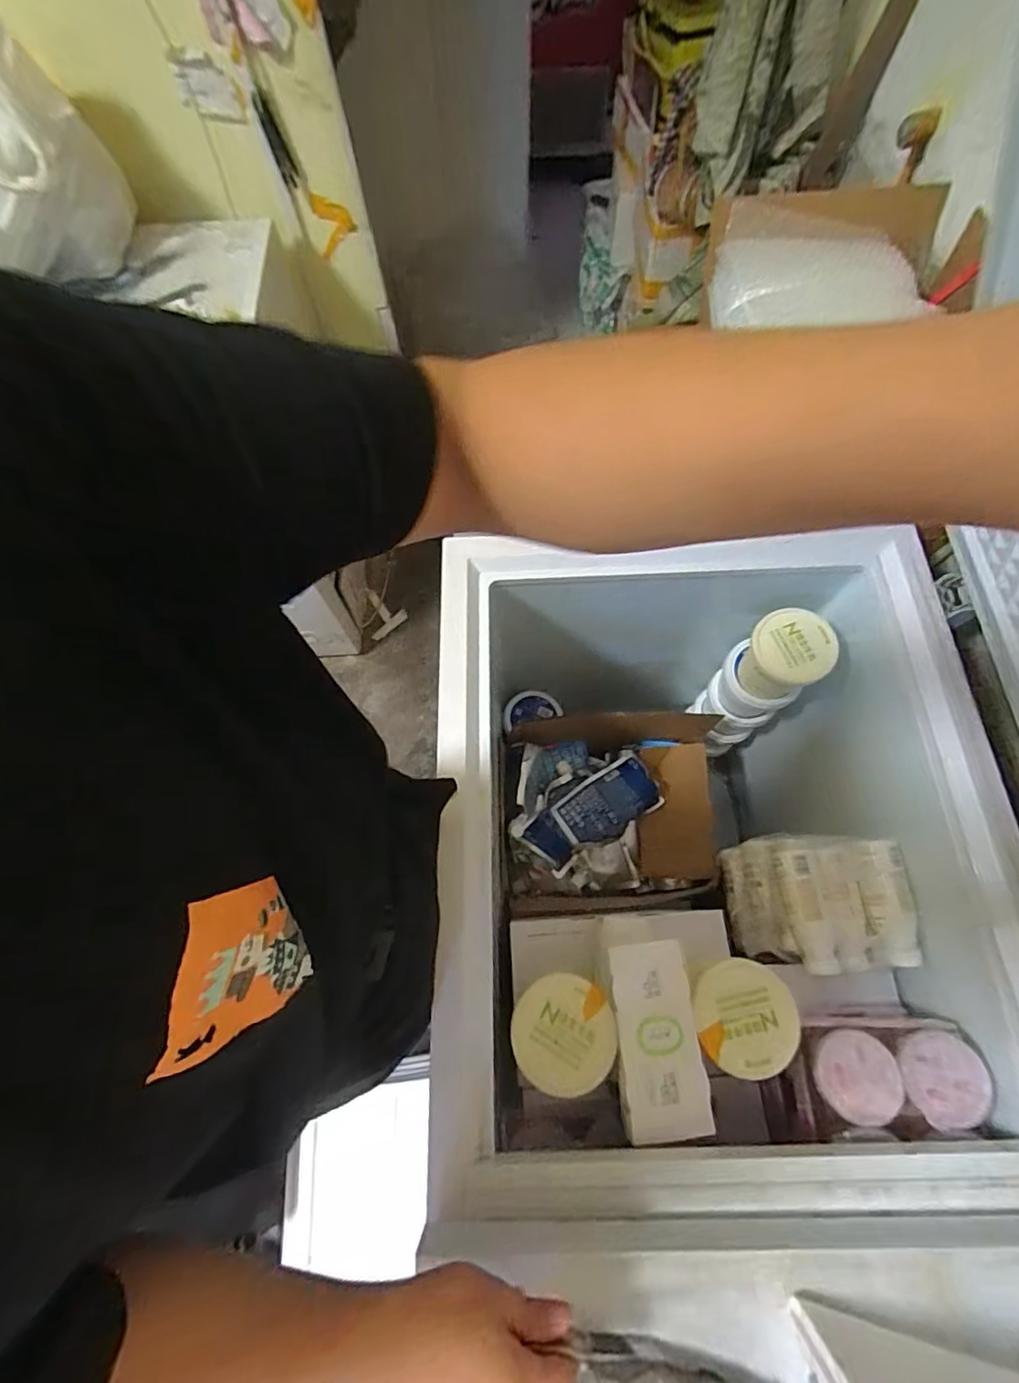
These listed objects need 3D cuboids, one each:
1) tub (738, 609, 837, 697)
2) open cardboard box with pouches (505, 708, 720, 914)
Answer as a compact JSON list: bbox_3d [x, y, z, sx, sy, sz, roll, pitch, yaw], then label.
[{"bbox_3d":[0.427,-0.053,0.856,0.110,0.128,0.104,-1,69,2],"label":"tub"},{"bbox_3d":[0.188,0.213,0.996,0.372,0.191,0.296,-2,69,1],"label":"open cardboard box with pouches"}]

